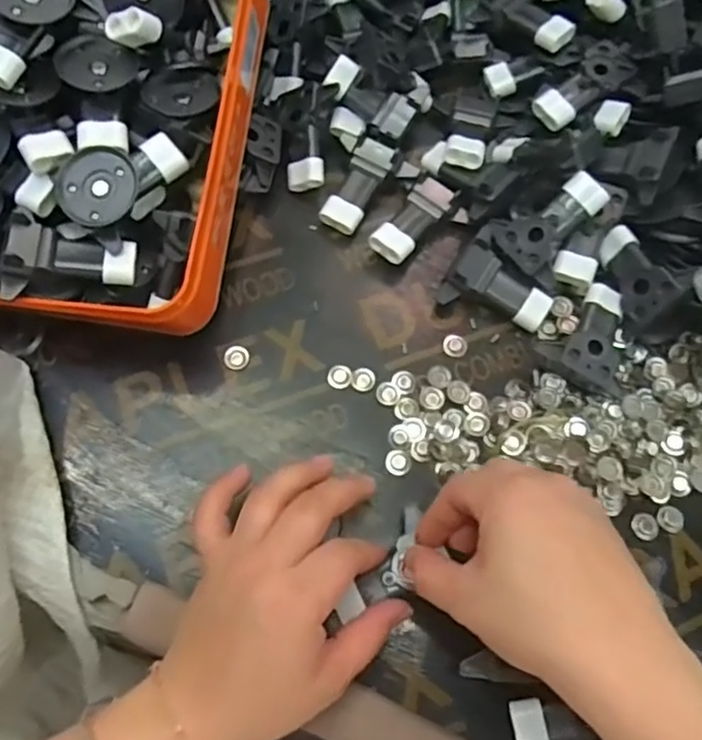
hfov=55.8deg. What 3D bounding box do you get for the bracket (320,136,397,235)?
[{"bbox_3d":[0.005,-0.120,0.434,0.025,0.015,0.062,29,85,8],"label":"bracket"}]

